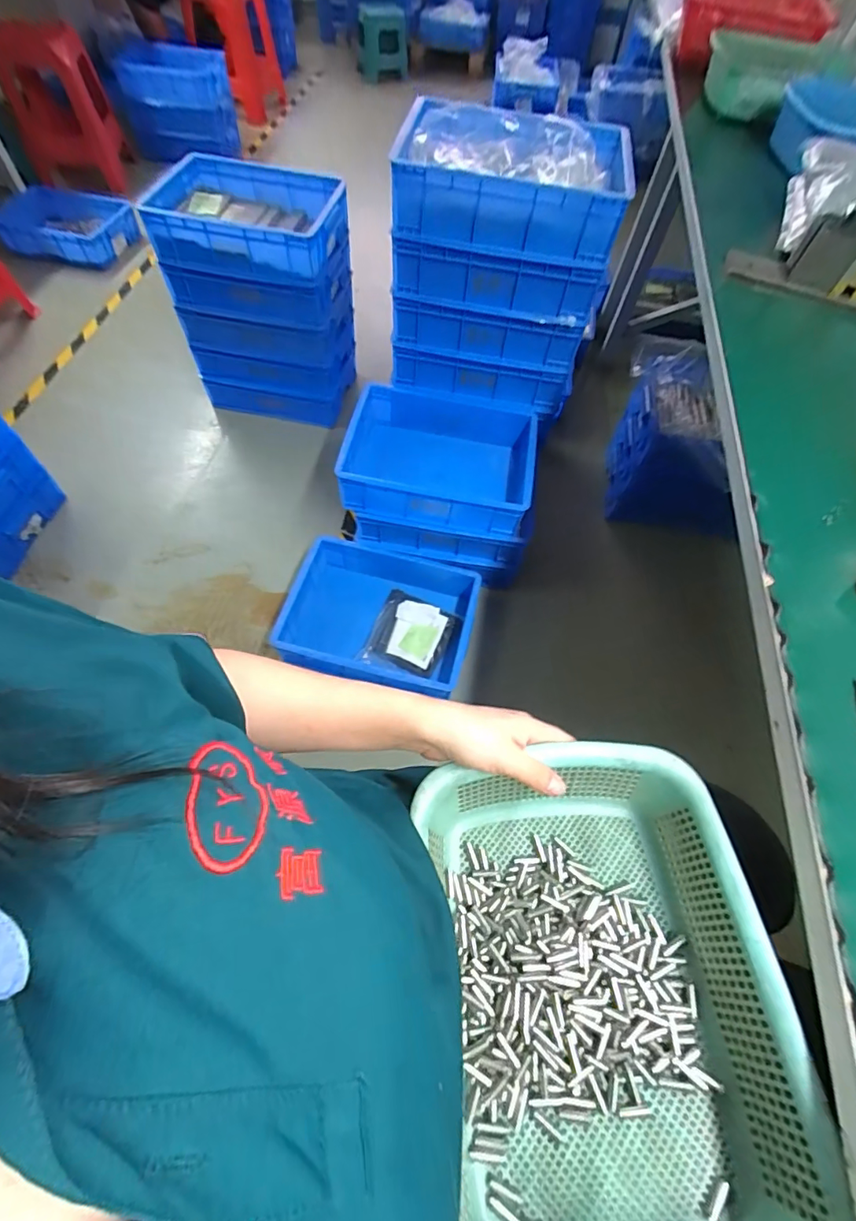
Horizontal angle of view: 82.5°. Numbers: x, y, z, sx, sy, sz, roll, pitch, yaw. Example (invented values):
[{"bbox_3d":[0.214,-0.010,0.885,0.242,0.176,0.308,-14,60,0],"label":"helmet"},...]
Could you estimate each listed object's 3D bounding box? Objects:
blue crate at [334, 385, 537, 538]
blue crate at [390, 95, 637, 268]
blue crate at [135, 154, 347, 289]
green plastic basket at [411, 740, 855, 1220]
[{"bbox_3d":[0.027,-0.340,1.105,0.402,0.123,0.296,10,61,1],"label":"blue crate"},{"bbox_3d":[0.145,-0.758,0.859,0.376,0.125,0.262,10,61,2],"label":"blue crate"},{"bbox_3d":[-0.420,-0.957,1.184,0.434,0.119,0.361,10,61,1],"label":"blue crate"},{"bbox_3d":[0.113,0.249,0.327,0.212,0.103,0.290,-5,62,-5],"label":"green plastic basket"}]

